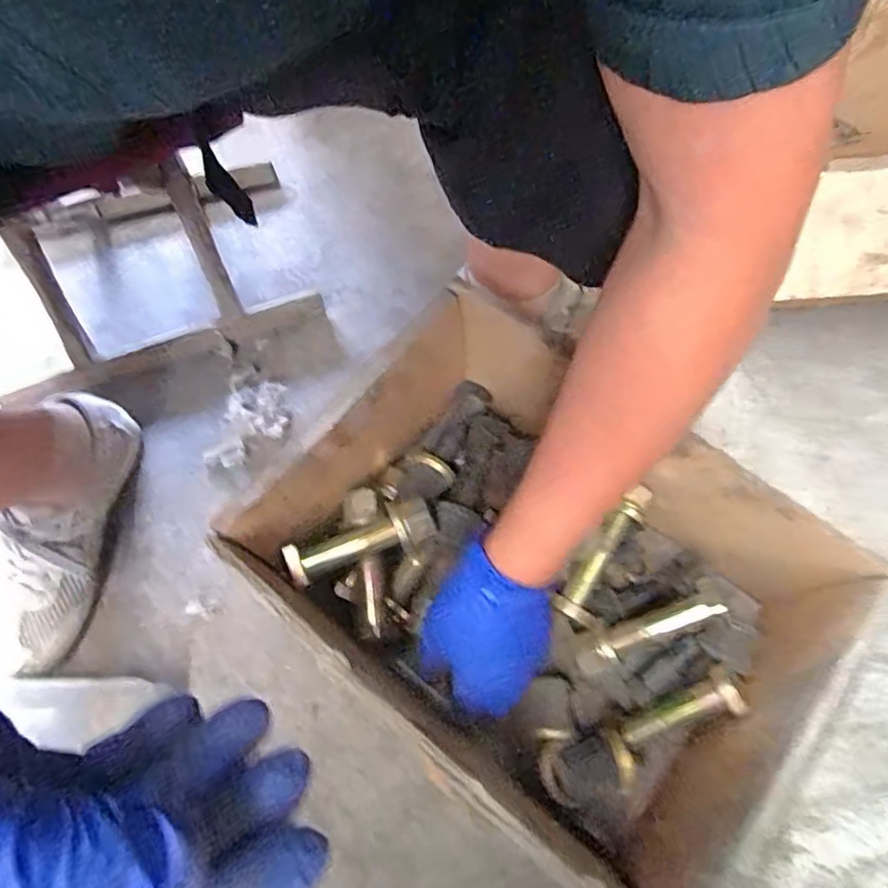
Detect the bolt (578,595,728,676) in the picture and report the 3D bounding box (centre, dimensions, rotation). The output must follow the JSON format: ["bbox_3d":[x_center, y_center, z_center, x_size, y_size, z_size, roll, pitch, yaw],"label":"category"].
[{"bbox_3d":[0.153,0.141,0.466,0.113,0.030,0.028,-27,69,9],"label":"bolt"}]

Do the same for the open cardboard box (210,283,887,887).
[{"bbox_3d":[0.069,0.104,0.478,0.361,0.175,0.271,40,75,16],"label":"open cardboard box"}]

